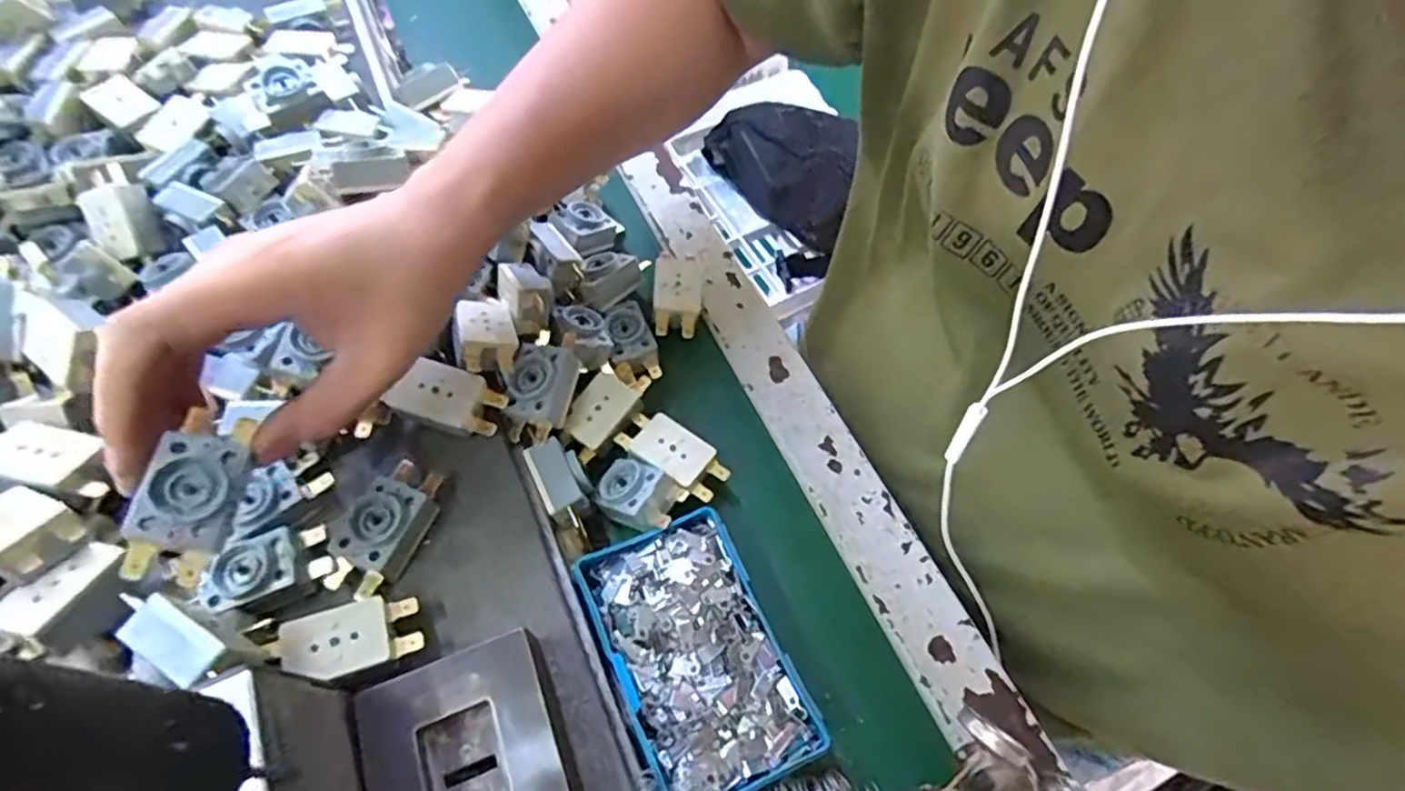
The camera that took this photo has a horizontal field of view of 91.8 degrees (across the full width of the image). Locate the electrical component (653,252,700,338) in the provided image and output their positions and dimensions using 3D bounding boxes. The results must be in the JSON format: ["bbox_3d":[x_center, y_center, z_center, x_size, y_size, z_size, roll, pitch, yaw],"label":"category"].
[{"bbox_3d":[-0.015,-0.058,0.399,0.026,0.019,0.058,-1,60,-1],"label":"electrical component"}]

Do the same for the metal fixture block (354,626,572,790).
[{"bbox_3d":[-0.083,0.138,0.250,0.065,0.024,0.080,-20,62,-12],"label":"metal fixture block"}]

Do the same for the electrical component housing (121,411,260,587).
[{"bbox_3d":[-0.175,0.034,0.233,0.027,0.014,0.056,24,64,-28],"label":"electrical component housing"}]

